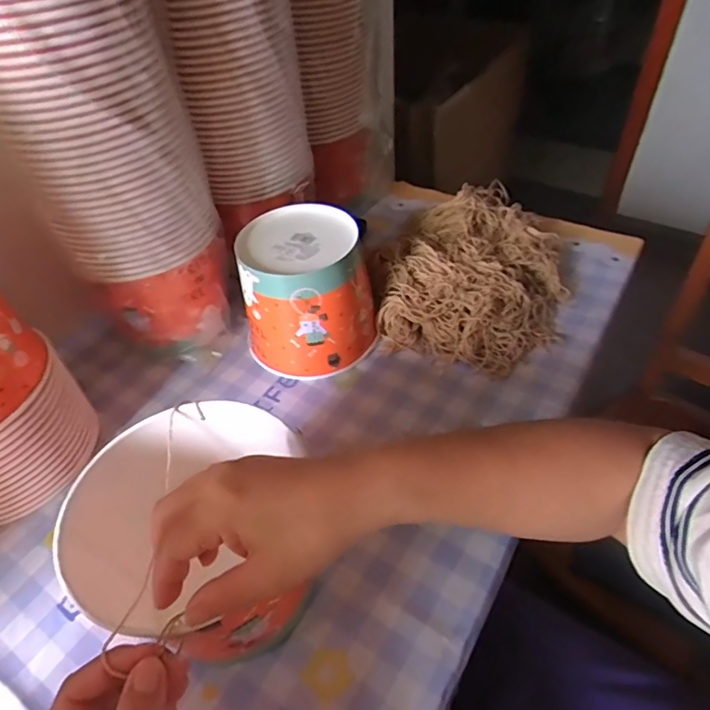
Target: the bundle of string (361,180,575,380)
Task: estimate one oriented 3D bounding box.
[{"bbox_3d":[0.151,-0.121,0.661,0.236,0.067,0.307,15,50,18],"label":"bundle of string"}]

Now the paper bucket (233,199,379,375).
[{"bbox_3d":[-0.053,-0.073,0.598,0.140,0.137,0.146,-7,47,-2],"label":"paper bucket"}]

